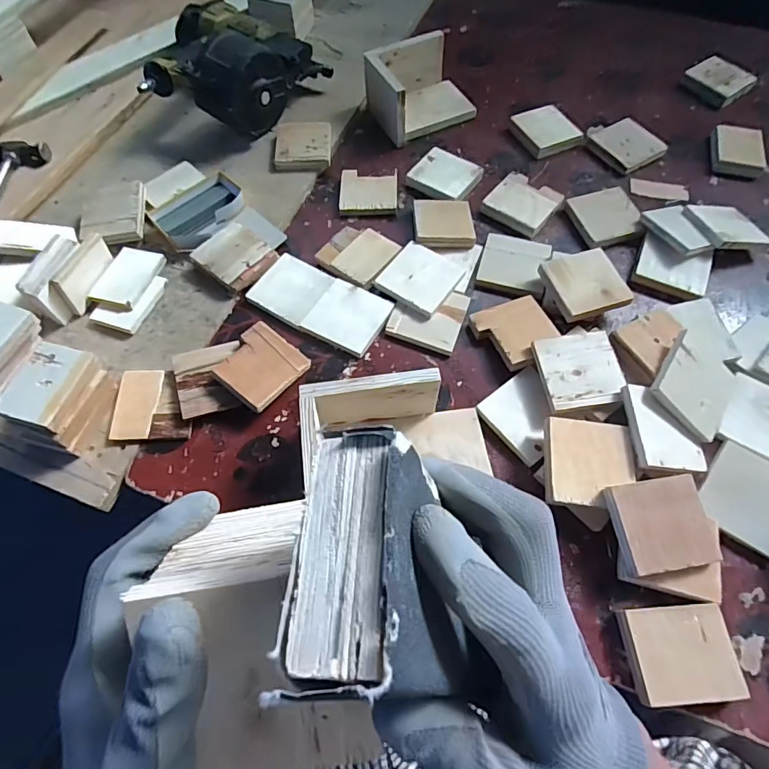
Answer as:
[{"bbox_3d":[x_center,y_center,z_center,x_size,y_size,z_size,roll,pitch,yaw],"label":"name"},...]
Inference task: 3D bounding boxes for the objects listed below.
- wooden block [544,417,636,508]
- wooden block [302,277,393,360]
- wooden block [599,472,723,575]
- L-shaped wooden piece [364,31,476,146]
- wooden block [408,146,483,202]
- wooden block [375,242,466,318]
[{"bbox_3d":[0.216,0.083,0.497,0.091,0.013,0.089,7,70,-5],"label":"wooden block"},{"bbox_3d":[-0.046,-0.088,0.614,0.091,0.006,0.089,28,66,9],"label":"wooden block"},{"bbox_3d":[0.276,0.138,0.470,0.095,0.014,0.084,-6,71,-10],"label":"wooden block"},{"bbox_3d":[0.059,-0.492,0.778,0.154,0.083,0.131,-27,70,-14],"label":"L-shaped wooden piece"},{"bbox_3d":[0.091,-0.321,0.724,0.094,0.018,0.080,36,68,12],"label":"wooden block"},{"bbox_3d":[0.048,-0.142,0.630,0.091,0.017,0.090,34,67,12],"label":"wooden block"}]

